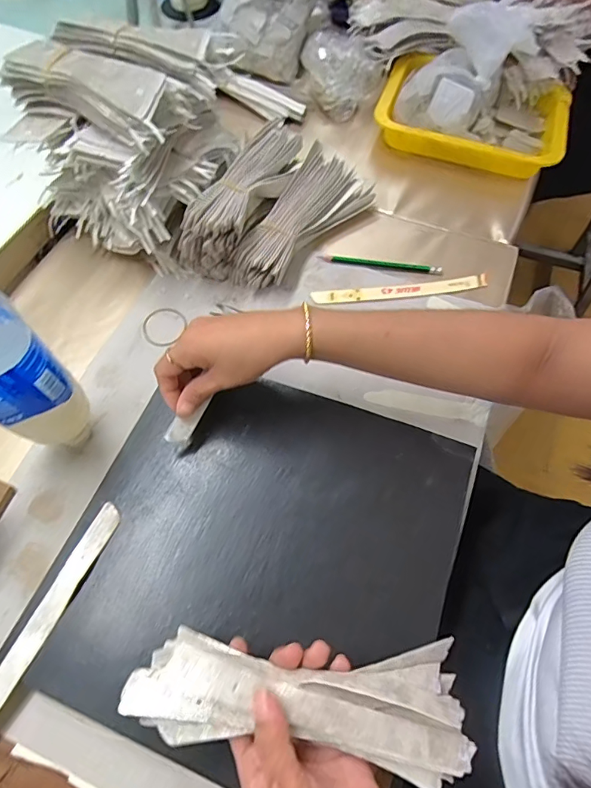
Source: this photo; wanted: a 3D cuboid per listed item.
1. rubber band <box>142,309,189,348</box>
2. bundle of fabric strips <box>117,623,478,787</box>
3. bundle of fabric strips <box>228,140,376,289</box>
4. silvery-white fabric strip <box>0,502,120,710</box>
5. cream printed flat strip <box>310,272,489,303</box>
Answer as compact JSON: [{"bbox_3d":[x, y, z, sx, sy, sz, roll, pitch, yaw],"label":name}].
[{"bbox_3d":[-0.147,-0.076,0.520,0.048,0.005,0.042,-39,70,-19],"label":"rubber band"},{"bbox_3d":[0.004,0.188,0.291,0.209,0.042,0.073,9,63,-3],"label":"bundle of fabric strips"},{"bbox_3d":[0.003,-0.209,0.560,0.084,0.048,0.211,36,67,15],"label":"bundle of fabric strips"},{"bbox_3d":[-0.195,0.177,0.364,0.020,0.010,0.191,24,66,9],"label":"silvery-white fabric strip"},{"bbox_3d":[0.122,-0.119,0.541,0.204,0.004,0.019,-6,70,-2],"label":"cream printed flat strip"}]

